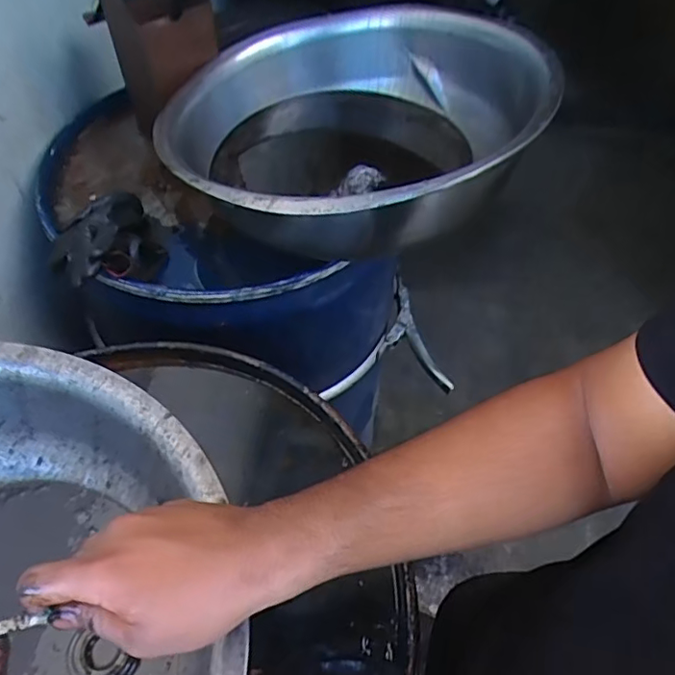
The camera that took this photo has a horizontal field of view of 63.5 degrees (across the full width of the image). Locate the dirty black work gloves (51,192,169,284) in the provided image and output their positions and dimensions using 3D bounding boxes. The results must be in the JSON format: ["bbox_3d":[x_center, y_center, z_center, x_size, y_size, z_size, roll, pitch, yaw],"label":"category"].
[{"bbox_3d":[-0.307,-0.125,0.727,0.149,0.063,0.163,-26,58,-18],"label":"dirty black work gloves"}]

